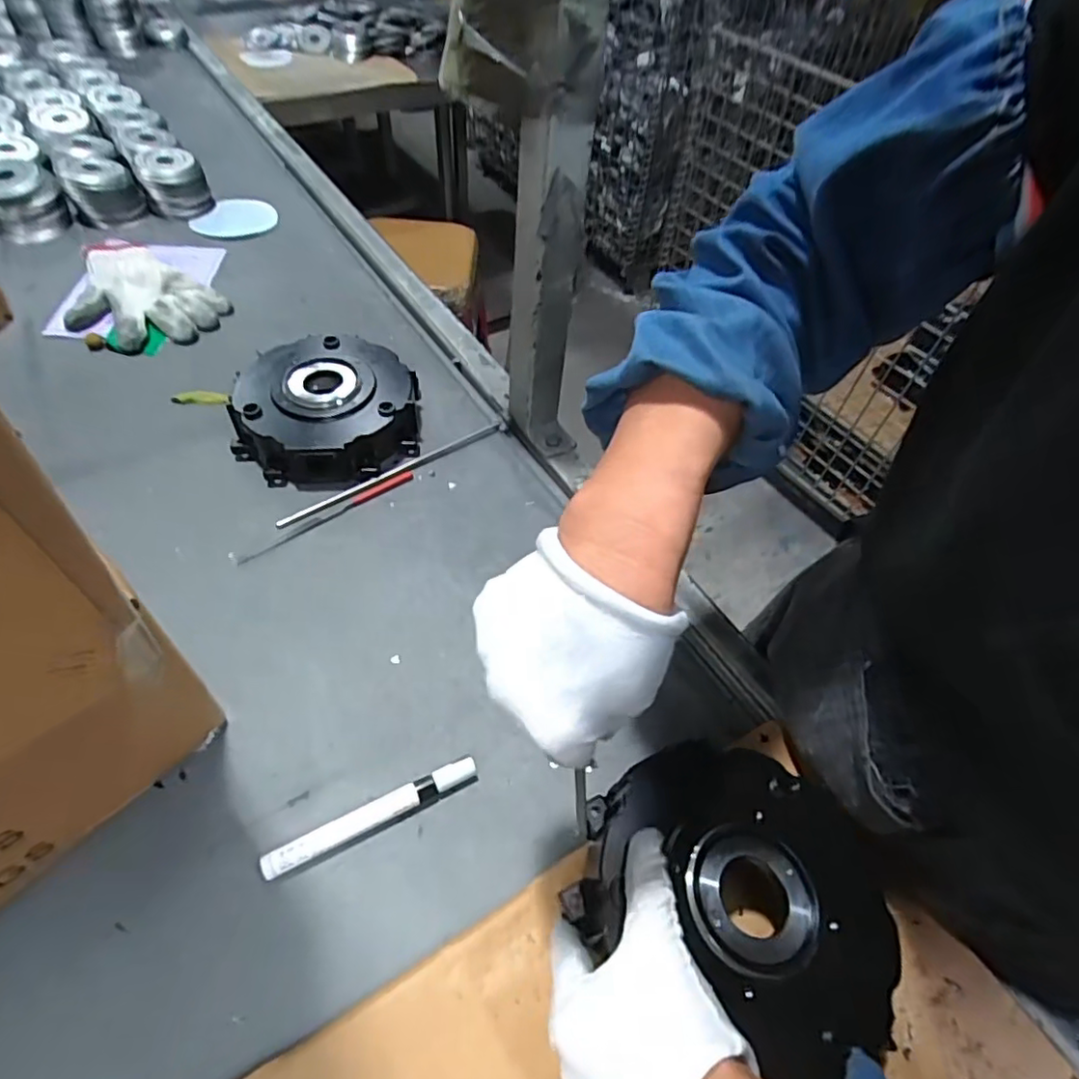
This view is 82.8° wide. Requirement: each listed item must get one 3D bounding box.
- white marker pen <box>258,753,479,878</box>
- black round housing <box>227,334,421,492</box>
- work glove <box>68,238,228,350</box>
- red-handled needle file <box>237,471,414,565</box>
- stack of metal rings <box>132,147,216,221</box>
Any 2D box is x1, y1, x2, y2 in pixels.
[{"bbox_3d":[-0.111,0.182,0.409,0.142,0.013,0.018,-21,57,-20],"label":"white marker pen"},{"bbox_3d":[-0.212,-0.134,0.616,0.171,0.054,0.164,-2,53,-7],"label":"black round housing"},{"bbox_3d":[-0.483,-0.290,0.733,0.201,0.028,0.149,27,55,15],"label":"work glove"},{"bbox_3d":[-0.195,-0.024,0.573,0.175,0.004,0.014,-31,61,-26],"label":"red-handled needle file"},{"bbox_3d":[-0.511,-0.498,0.854,0.084,0.075,0.070,-22,58,-21],"label":"stack of metal rings"}]

